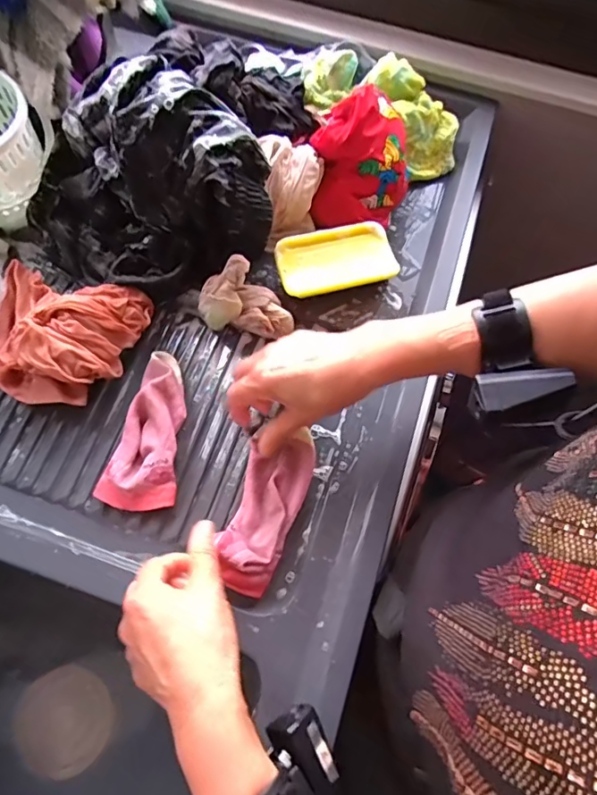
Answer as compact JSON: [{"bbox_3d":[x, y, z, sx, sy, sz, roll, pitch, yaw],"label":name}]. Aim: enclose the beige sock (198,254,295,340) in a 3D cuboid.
[{"bbox_3d":[-0.050,-0.093,0.491,0.090,0.074,0.044,6,68,0],"label":"beige sock"}]

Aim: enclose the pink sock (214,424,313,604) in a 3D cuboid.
[{"bbox_3d":[-0.028,0.092,0.438,0.055,0.024,0.142,20,63,6],"label":"pink sock"}]

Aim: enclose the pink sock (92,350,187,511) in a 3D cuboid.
[{"bbox_3d":[-0.138,0.028,0.465,0.063,0.026,0.145,5,68,-1],"label":"pink sock"}]

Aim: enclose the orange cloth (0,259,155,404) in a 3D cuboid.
[{"bbox_3d":[-0.227,-0.061,0.479,0.142,0.068,0.128,11,68,2],"label":"orange cloth"}]

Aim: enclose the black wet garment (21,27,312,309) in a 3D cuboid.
[{"bbox_3d":[-0.137,-0.238,0.498,0.245,0.144,0.232,18,68,4],"label":"black wet garment"}]

